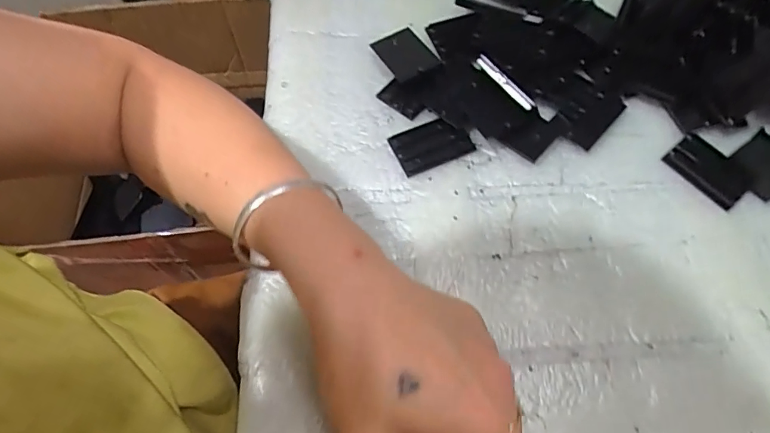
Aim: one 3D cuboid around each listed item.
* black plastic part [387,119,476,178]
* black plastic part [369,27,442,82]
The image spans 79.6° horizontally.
[{"bbox_3d":[0.033,-0.052,0.332,0.054,0.008,0.033,-23,67,-11],"label":"black plastic part"},{"bbox_3d":[0.017,-0.126,0.357,0.038,0.009,0.050,-30,60,-12],"label":"black plastic part"}]

